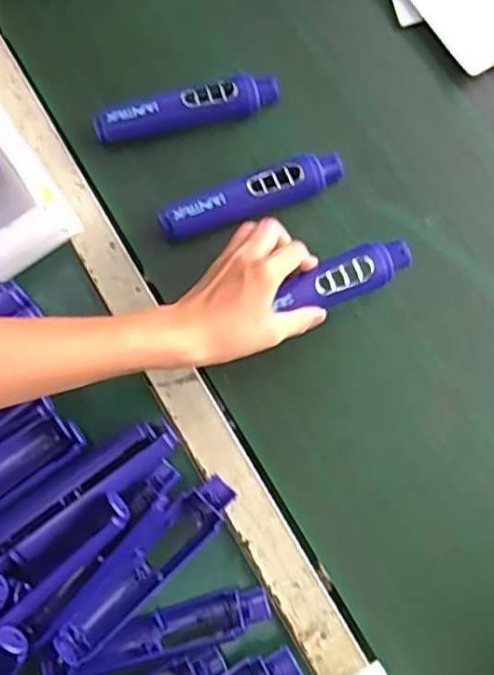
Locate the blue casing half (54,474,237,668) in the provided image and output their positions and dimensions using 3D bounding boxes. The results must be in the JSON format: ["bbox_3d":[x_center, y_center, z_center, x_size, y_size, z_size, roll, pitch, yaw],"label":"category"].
[{"bbox_3d":[-0.078,0.180,0.506,0.174,0.021,0.036,-44,80,-9],"label":"blue casing half"}]

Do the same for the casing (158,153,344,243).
[{"bbox_3d":[0.005,-0.126,0.576,0.170,0.026,0.032,-23,77,-5],"label":"casing"}]

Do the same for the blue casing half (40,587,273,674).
[{"bbox_3d":[-0.069,0.227,0.494,0.174,0.023,0.032,-14,77,-3],"label":"blue casing half"}]

